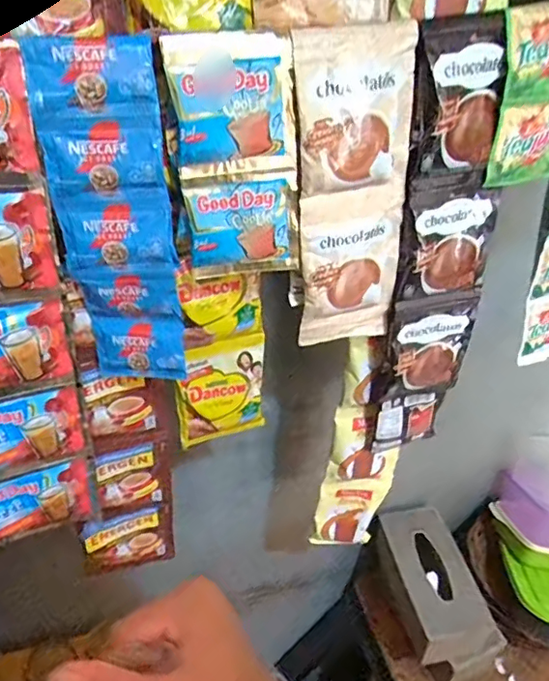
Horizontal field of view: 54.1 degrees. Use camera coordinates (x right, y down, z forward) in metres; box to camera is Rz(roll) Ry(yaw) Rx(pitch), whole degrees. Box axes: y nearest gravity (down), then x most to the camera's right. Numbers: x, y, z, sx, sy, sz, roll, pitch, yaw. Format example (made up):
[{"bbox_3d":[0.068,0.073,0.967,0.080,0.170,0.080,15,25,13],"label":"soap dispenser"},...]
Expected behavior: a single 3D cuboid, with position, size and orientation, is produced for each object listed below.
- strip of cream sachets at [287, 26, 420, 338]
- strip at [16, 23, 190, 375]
[{"bbox_3d":[0.062,-0.112,0.444,0.119,0.253,0.019,-7,36,-19],"label":"strip of cream sachets"},{"bbox_3d":[-0.115,-0.080,0.397,0.093,0.248,0.034,-4,35,-15],"label":"strip"}]

